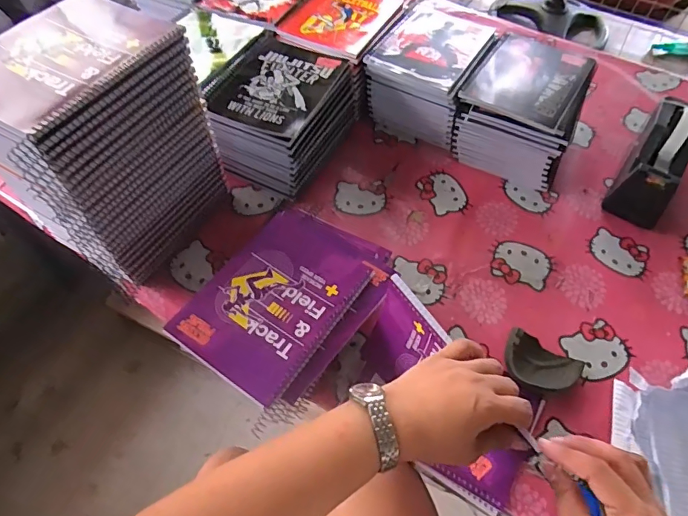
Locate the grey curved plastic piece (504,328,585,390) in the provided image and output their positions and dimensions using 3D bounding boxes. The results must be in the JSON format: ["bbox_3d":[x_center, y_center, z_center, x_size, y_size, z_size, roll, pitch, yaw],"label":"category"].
[{"bbox_3d":[0.241,0.129,0.557,0.092,0.030,0.065,21,58,11],"label":"grey curved plastic piece"}]

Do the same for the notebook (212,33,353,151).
[{"bbox_3d":[-0.094,-0.267,0.688,0.156,0.011,0.213,20,58,11],"label":"notebook"}]

